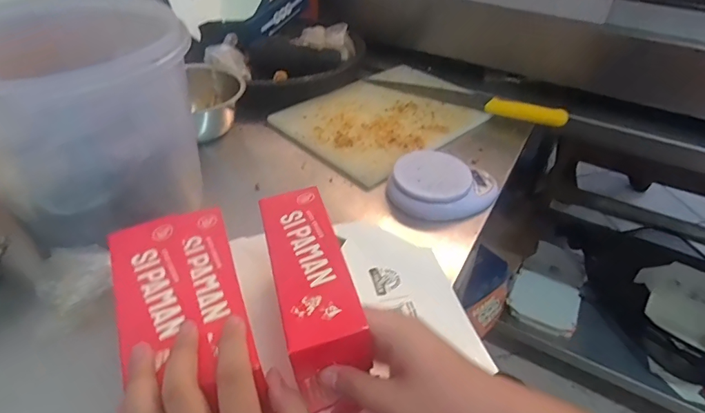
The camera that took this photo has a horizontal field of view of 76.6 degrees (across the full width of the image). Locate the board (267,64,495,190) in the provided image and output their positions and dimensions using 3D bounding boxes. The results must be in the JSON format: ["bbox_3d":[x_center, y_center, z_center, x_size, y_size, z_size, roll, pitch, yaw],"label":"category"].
[{"bbox_3d":[0.064,-0.167,0.793,0.267,0.018,0.351,33,49,32],"label":"board"}]

